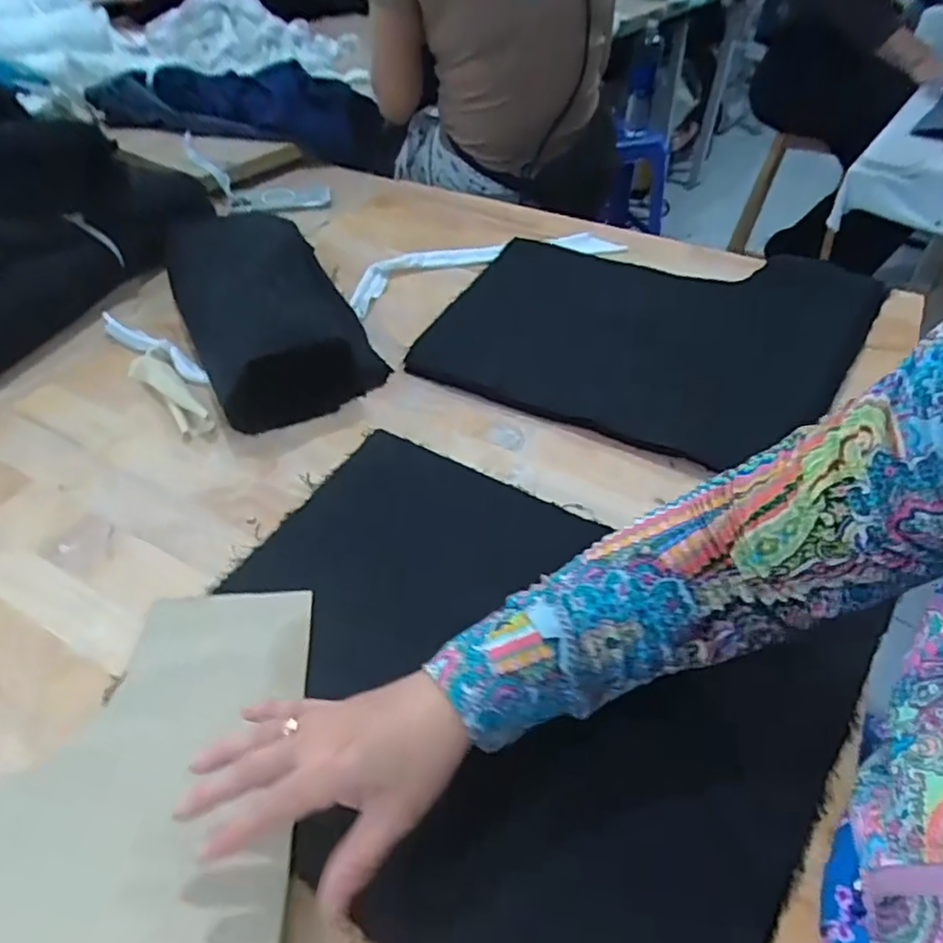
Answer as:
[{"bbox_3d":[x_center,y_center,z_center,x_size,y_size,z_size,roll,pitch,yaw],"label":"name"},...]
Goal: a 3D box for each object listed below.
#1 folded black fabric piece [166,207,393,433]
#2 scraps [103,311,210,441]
[{"bbox_3d":[-0.247,-0.213,0.765,0.182,0.085,0.426,-20,48,-19],"label":"folded black fabric piece"},{"bbox_3d":[-0.337,-0.115,0.703,0.057,0.026,0.252,-33,52,-28],"label":"scraps"}]

